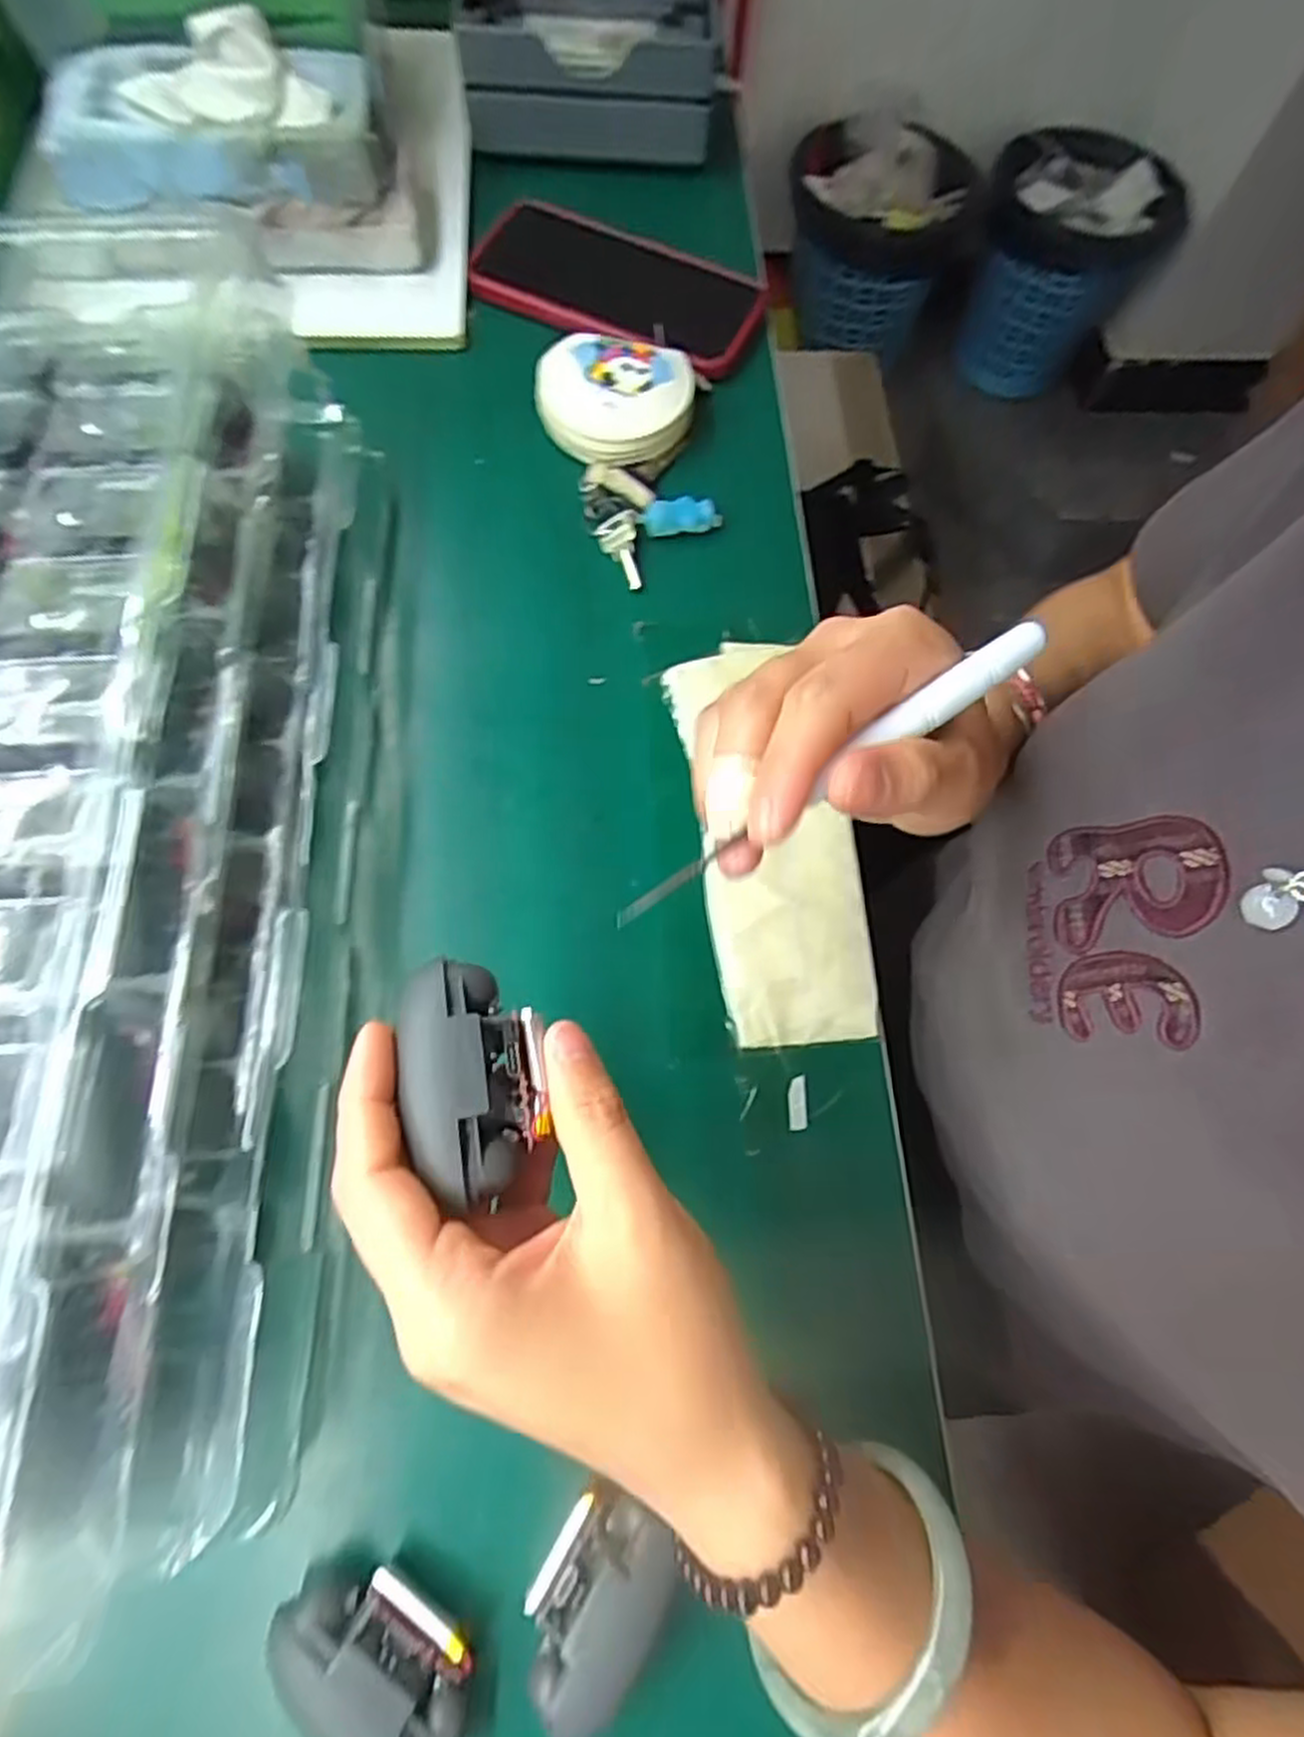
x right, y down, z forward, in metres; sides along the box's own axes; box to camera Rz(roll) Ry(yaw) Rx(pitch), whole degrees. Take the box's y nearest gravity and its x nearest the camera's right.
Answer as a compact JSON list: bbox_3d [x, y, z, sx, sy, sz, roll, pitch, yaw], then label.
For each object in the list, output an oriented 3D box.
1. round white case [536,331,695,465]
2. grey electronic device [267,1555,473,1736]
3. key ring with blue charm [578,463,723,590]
[{"bbox_3d":[-0.021,-0.257,0.430,0.082,0.031,0.073,5,69,-1],"label":"round white case"},{"bbox_3d":[-0.080,0.234,0.232,0.062,0.026,0.032,30,71,8],"label":"grey electronic device"},{"bbox_3d":[-0.010,-0.187,0.410,0.059,0.014,0.070,-41,76,-16],"label":"key ring with blue charm"}]

